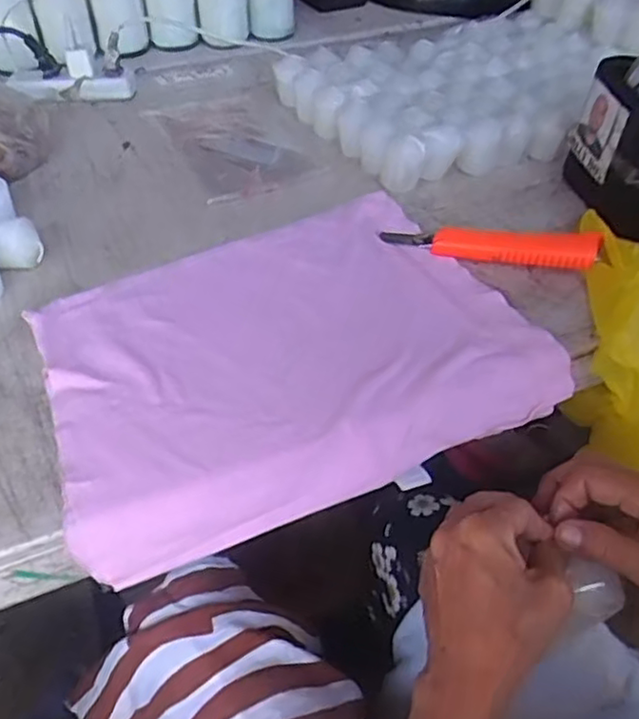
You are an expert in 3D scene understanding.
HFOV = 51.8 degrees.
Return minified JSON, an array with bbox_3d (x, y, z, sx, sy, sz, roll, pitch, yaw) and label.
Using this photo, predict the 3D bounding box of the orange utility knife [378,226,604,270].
[{"bbox_3d":[0.131,-0.088,0.503,0.160,0.016,0.027,6,46,7],"label":"orange utility knife"}]

